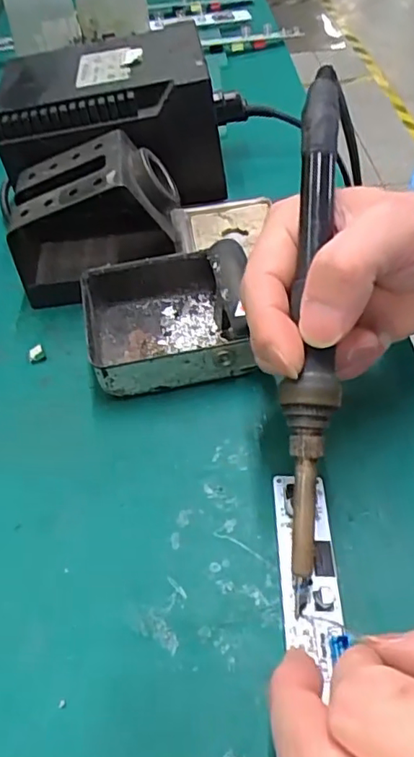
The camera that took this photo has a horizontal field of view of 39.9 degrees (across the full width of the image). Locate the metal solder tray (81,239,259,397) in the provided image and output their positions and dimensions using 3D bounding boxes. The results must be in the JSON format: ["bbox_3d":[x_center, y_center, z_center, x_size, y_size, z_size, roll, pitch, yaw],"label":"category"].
[{"bbox_3d":[-0.019,-0.033,0.308,0.091,0.035,0.078,-10,49,-4],"label":"metal solder tray"}]

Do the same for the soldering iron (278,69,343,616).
[{"bbox_3d":[0.039,-0.020,0.215,0.019,0.017,0.204,2,84,7],"label":"soldering iron"}]

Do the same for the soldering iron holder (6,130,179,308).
[{"bbox_3d":[-0.066,-0.094,0.340,0.097,0.070,0.076,-9,49,-4],"label":"soldering iron holder"}]

